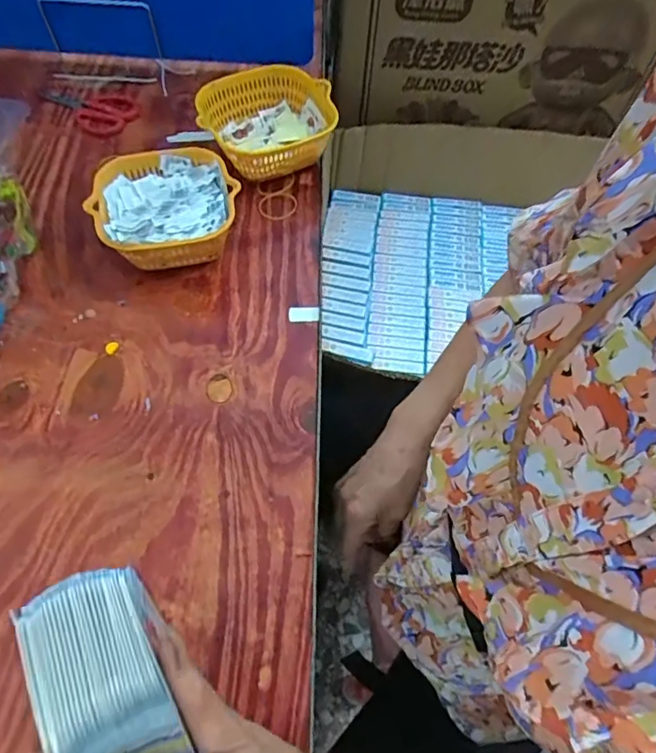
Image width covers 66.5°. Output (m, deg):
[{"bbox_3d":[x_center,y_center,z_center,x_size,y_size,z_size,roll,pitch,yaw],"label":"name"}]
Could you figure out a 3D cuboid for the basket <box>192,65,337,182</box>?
[{"bbox_3d":[-0.071,-0.301,0.613,0.151,0.070,0.142,-26,66,-15],"label":"basket"}]

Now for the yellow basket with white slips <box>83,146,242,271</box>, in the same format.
[{"bbox_3d":[-0.170,-0.171,0.540,0.146,0.065,0.140,-18,64,-12],"label":"yellow basket with white slips"}]

